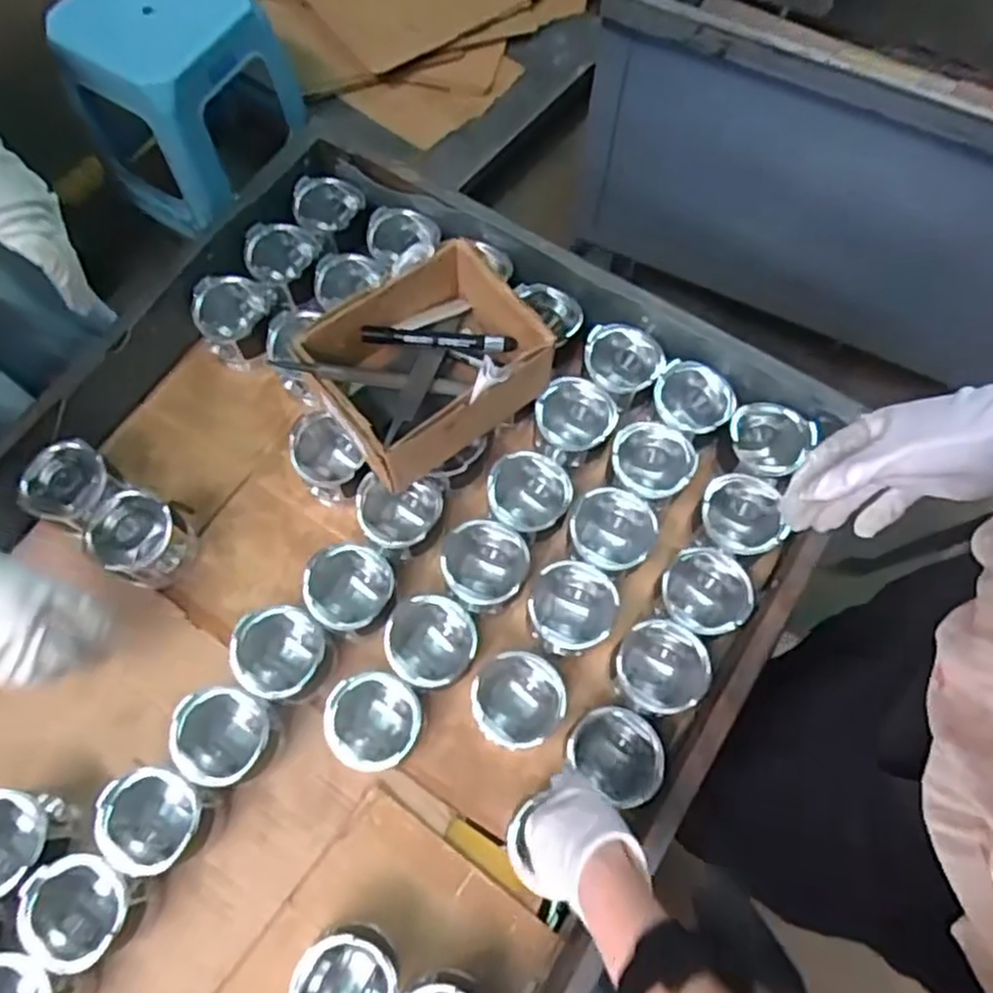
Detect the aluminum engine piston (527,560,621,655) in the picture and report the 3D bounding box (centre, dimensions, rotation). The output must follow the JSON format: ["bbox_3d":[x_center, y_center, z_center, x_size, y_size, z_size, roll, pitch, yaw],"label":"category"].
[{"bbox_3d":[0.073,0.114,0.730,0.083,0.079,0.085,18,70,6],"label":"aluminum engine piston"}]

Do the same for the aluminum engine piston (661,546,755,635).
[{"bbox_3d":[0.203,0.097,0.730,0.080,0.068,0.082,-21,71,-9],"label":"aluminum engine piston"}]

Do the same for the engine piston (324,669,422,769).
[{"bbox_3d":[-0.111,0.209,0.684,0.083,0.074,0.081,0,70,-1],"label":"engine piston"}]

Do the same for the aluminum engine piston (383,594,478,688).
[{"bbox_3d":[-0.061,0.144,0.715,0.082,0.078,0.079,0,70,-1],"label":"aluminum engine piston"}]

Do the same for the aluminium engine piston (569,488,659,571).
[{"bbox_3d":[0.115,0.041,0.755,0.084,0.078,0.087,38,73,12],"label":"aluminium engine piston"}]

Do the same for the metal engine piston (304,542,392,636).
[{"bbox_3d":[-0.141,0.097,0.732,0.078,0.079,0.080,-8,70,-4],"label":"metal engine piston"}]

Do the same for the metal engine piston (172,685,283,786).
[{"bbox_3d":[-0.245,0.223,0.681,0.091,0.095,0.083,11,70,3],"label":"metal engine piston"}]

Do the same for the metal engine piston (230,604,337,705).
[{"bbox_3d":[-0.200,0.151,0.700,0.078,0.084,0.079,33,72,10],"label":"metal engine piston"}]

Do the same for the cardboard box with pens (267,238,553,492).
[{"bbox_3d":[-0.069,-0.125,0.726,0.200,0.113,0.159,-39,75,-14],"label":"cardboard box with pens"}]

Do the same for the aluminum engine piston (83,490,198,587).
[{"bbox_3d":[-0.351,0.041,0.743,0.079,0.069,0.090,35,73,11],"label":"aluminum engine piston"}]

